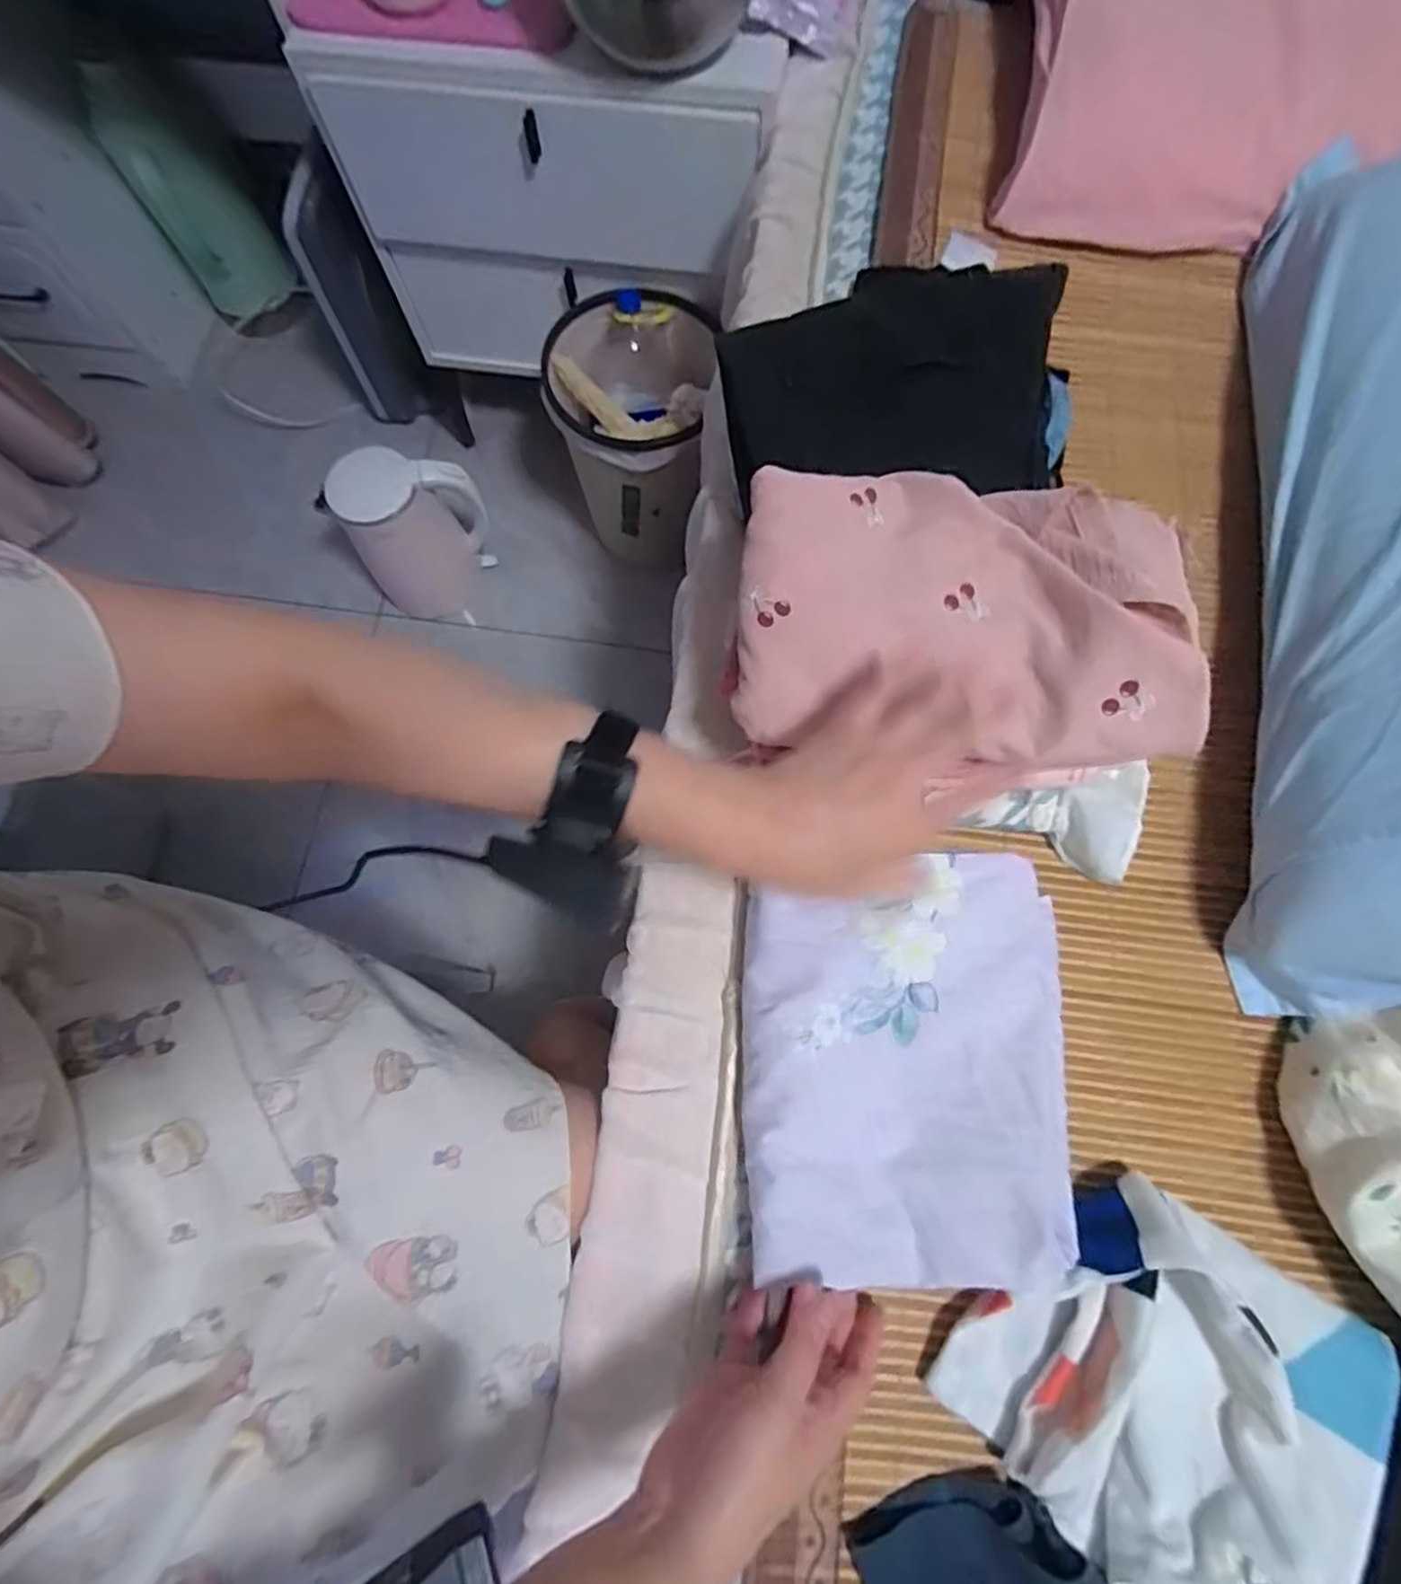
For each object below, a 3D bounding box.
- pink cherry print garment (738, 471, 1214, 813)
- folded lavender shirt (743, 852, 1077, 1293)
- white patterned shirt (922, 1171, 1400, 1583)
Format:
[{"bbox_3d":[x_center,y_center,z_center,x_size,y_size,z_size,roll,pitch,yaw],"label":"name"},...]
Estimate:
[{"bbox_3d":[0.160,-0.104,0.431,0.278,0.053,0.196,15,76,5],"label":"pink cherry print garment"},{"bbox_3d":[0.133,0.169,0.448,0.204,0.038,0.250,3,75,2],"label":"folded lavender shirt"},{"bbox_3d":[0.268,0.344,0.402,0.211,0.062,0.190,33,78,9],"label":"white patterned shirt"}]

